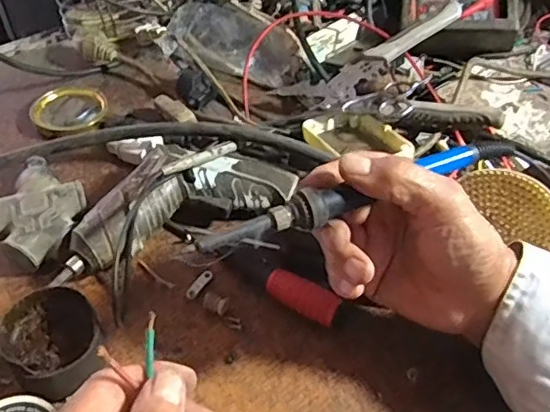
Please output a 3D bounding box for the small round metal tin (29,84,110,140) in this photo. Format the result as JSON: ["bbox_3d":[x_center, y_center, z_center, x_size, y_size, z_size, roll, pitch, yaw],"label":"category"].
[{"bbox_3d":[-0.191,-0.089,0.522,0.066,0.018,0.059,-23,53,-17],"label":"small round metal tin"}]

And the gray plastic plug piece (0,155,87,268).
[{"bbox_3d":[-0.184,0.004,0.430,0.085,0.029,0.070,31,57,24],"label":"gray plastic plug piece"}]

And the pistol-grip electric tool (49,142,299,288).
[{"bbox_3d":[-0.079,-0.008,0.423,0.185,0.043,0.074,-23,53,-17],"label":"pistol-grip electric tool"}]

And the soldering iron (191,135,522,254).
[{"bbox_3d":[0.053,-0.010,0.319,0.202,0.018,0.022,-19,51,-20],"label":"soldering iron"}]

